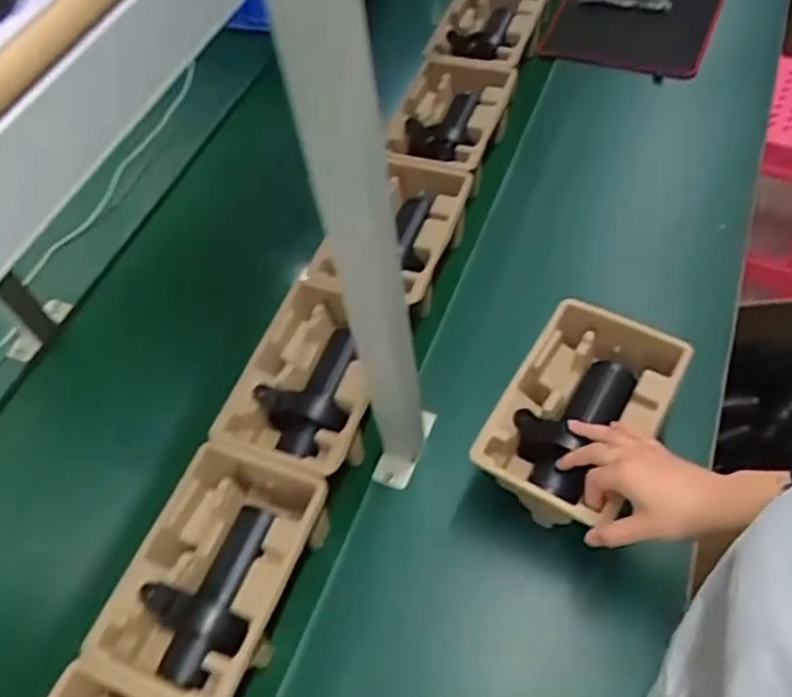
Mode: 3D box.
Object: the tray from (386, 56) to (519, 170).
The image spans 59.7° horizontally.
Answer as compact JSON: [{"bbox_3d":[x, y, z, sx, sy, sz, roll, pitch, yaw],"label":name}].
[{"bbox_3d":[0.074,-0.342,1.013,0.152,0.051,0.228,15,60,13],"label":"tray"}]

